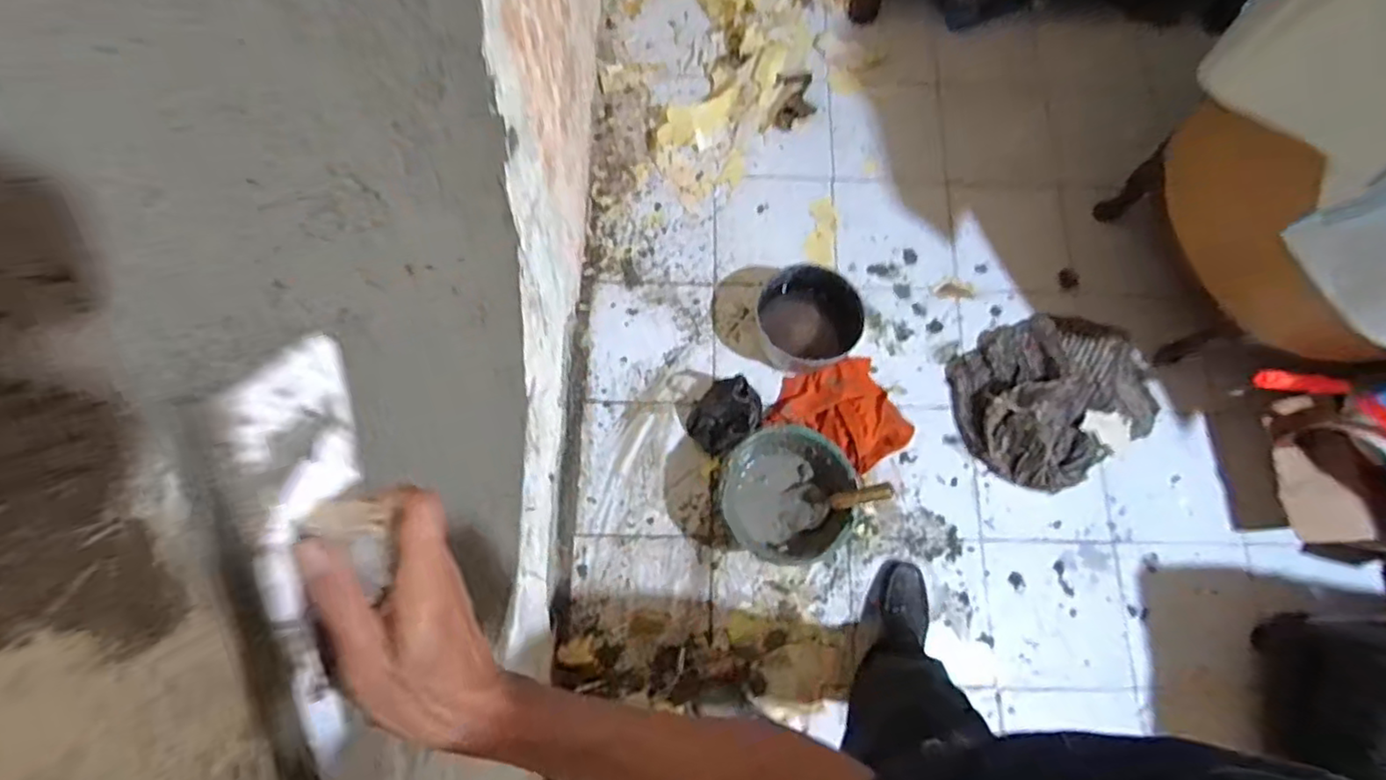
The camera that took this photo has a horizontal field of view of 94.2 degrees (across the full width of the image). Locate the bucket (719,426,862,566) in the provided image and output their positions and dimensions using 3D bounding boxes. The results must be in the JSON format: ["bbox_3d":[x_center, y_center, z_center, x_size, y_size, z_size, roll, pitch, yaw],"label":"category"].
[{"bbox_3d":[0.198,0.228,1.368,0.283,0.178,0.269,0,75,-2],"label":"bucket"}]

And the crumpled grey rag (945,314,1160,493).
[{"bbox_3d":[0.852,0.012,1.498,0.477,0.069,0.391,-16,76,-6],"label":"crumpled grey rag"}]

